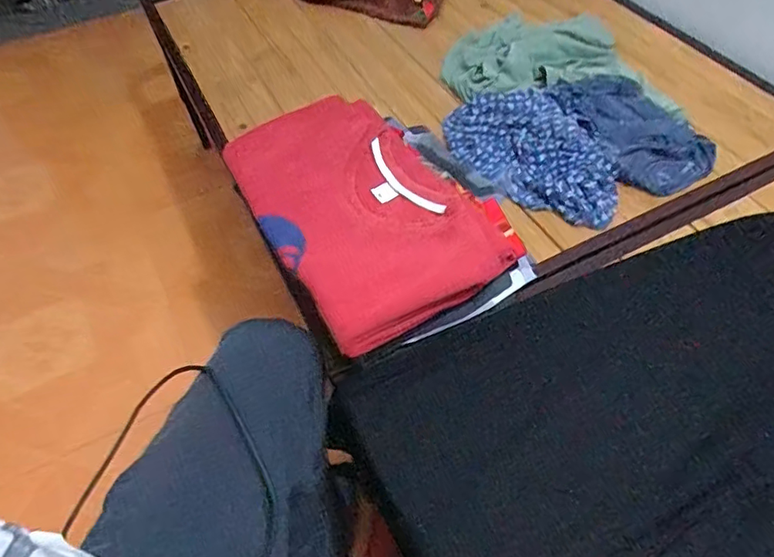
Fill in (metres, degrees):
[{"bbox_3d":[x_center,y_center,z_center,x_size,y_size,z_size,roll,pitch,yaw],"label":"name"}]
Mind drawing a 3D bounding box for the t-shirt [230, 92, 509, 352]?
[{"bbox_3d":[-0.034,-0.091,0.615,0.213,0.053,0.346,-24,52,-14],"label":"t-shirt"}]

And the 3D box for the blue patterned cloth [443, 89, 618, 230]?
[{"bbox_3d":[0.201,-0.171,0.741,0.198,0.036,0.264,-10,53,-6],"label":"blue patterned cloth"}]

